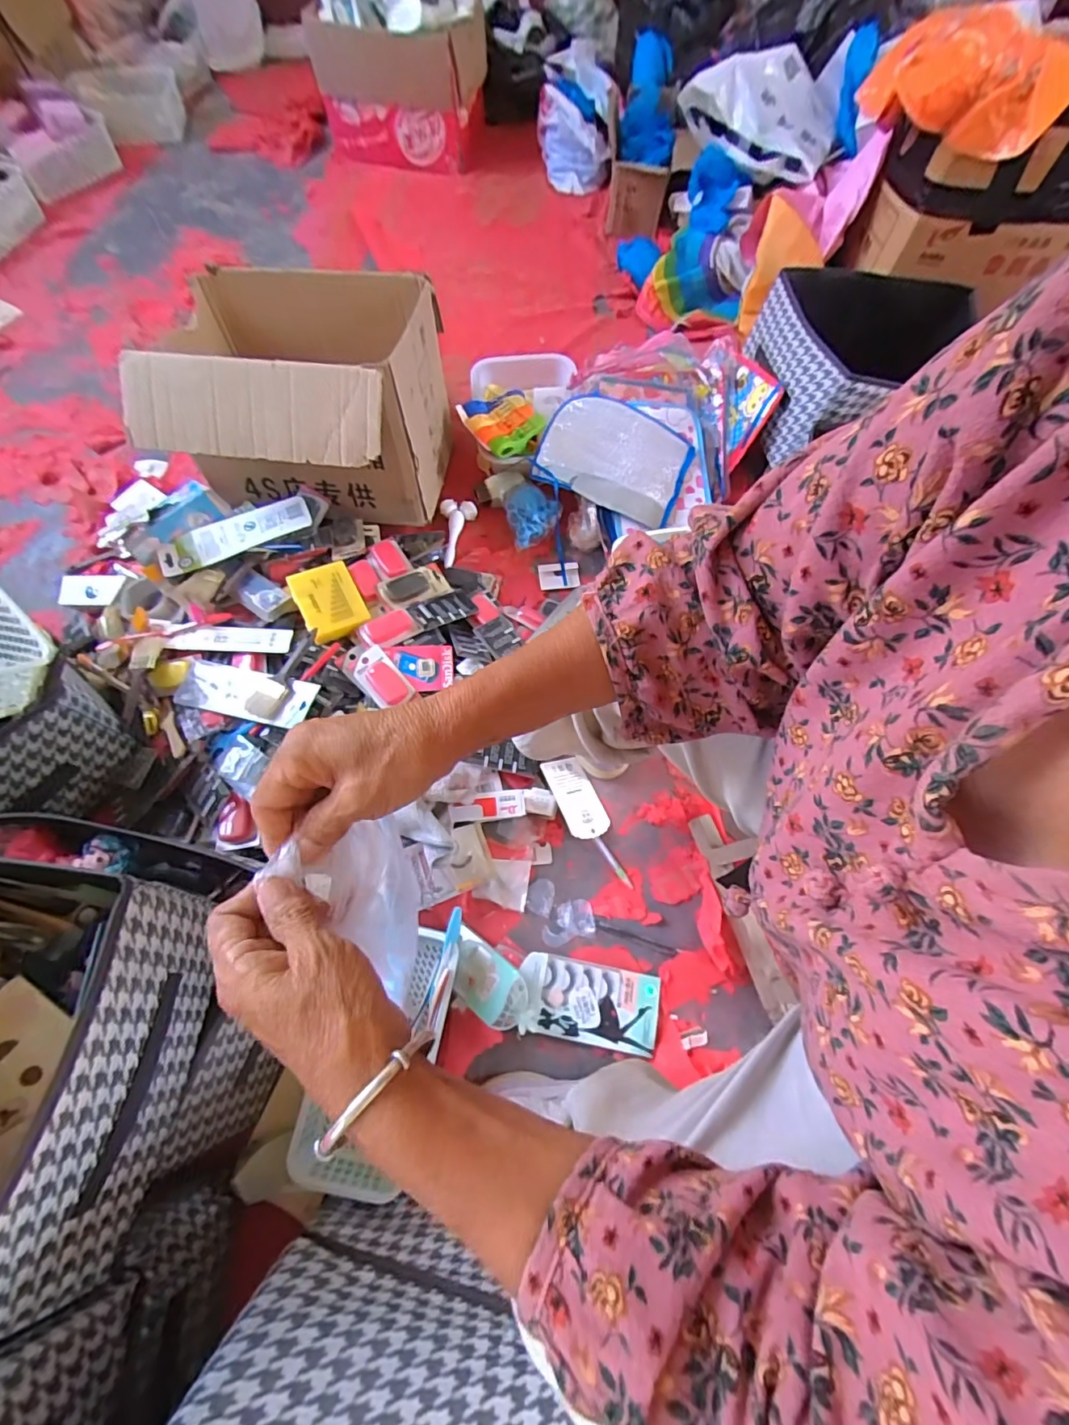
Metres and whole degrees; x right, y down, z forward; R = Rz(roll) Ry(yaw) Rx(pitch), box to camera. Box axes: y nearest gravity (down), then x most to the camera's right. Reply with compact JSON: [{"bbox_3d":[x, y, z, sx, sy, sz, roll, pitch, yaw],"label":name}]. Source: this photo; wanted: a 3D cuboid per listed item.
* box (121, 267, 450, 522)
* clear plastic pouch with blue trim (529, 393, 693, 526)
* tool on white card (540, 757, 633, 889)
[{"bbox_3d":[-0.366,-0.508,0.858,0.393,0.278,0.374,2,69,0],"label":"box"},{"bbox_3d":[0.143,-0.460,0.933,0.257,0.051,0.207,20,70,7],"label":"clear plastic pouch with blue trim"},{"bbox_3d":[0.077,0.156,0.753,0.065,0.008,0.195,-17,74,-25],"label":"tool on white card"}]

